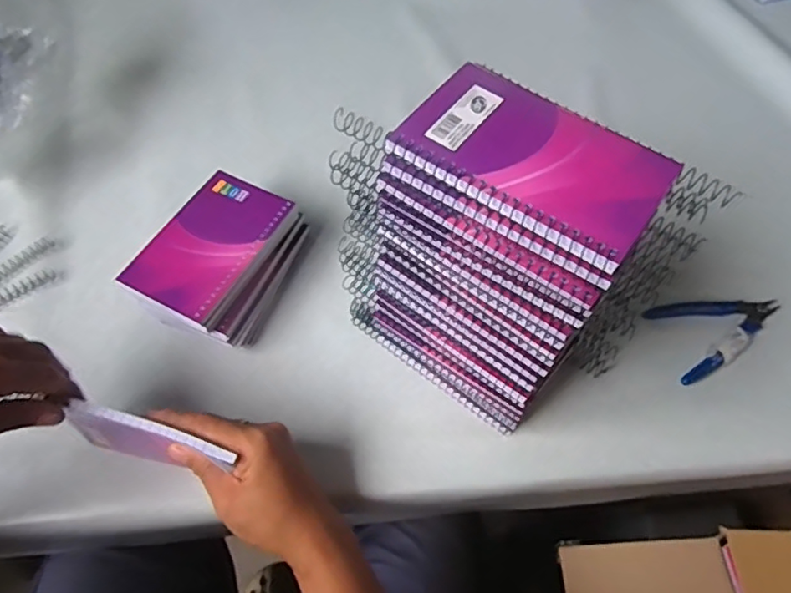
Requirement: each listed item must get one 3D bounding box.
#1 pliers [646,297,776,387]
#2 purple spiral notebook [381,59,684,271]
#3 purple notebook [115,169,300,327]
[{"bbox_3d":[0.278,0.028,0.482,0.115,0.009,0.068,-13,61,-8],"label":"pliers"},{"bbox_3d":[0.071,-0.073,0.292,0.128,0.007,0.083,33,65,16],"label":"purple spiral notebook"},{"bbox_3d":[-0.148,-0.044,0.457,0.079,0.015,0.130,24,63,12],"label":"purple notebook"}]

